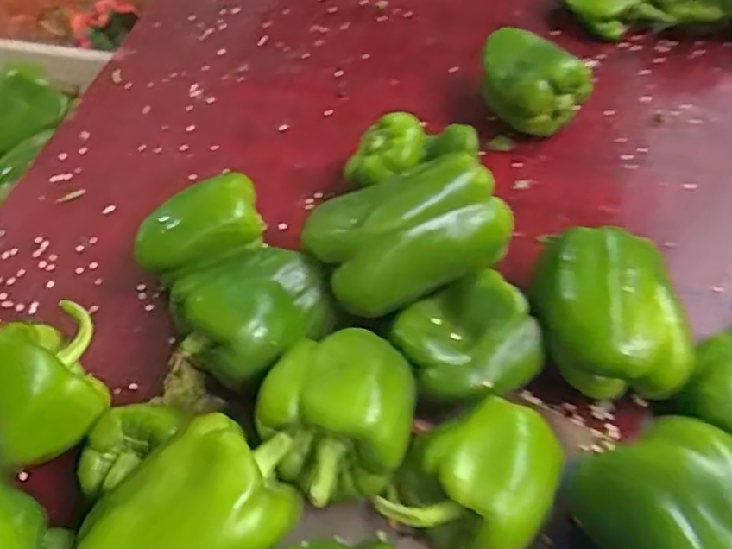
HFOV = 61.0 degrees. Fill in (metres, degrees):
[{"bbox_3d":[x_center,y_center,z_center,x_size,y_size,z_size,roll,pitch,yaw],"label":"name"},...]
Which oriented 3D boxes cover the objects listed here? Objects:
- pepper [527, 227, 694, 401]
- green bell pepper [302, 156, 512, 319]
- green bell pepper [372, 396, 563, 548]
[{"bbox_3d":[0.145,0.028,0.376,0.097,0.085,0.076,20,54,15],"label":"pepper"},{"bbox_3d":[0.026,-0.028,0.386,0.119,0.065,0.061,-12,52,-8],"label":"green bell pepper"},{"bbox_3d":[0.054,0.109,0.320,0.072,0.072,0.082,24,55,18],"label":"green bell pepper"}]

